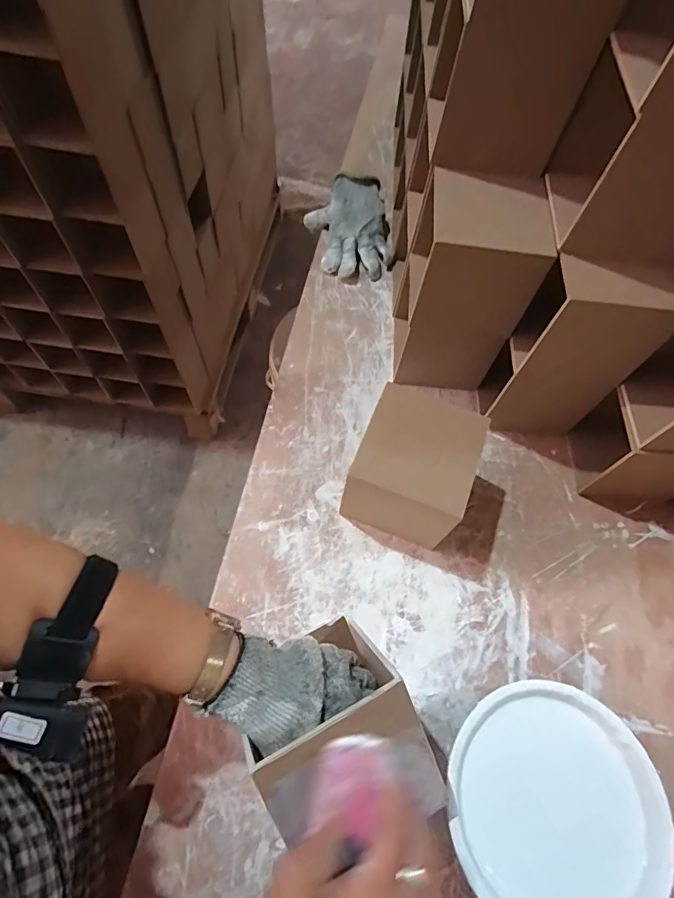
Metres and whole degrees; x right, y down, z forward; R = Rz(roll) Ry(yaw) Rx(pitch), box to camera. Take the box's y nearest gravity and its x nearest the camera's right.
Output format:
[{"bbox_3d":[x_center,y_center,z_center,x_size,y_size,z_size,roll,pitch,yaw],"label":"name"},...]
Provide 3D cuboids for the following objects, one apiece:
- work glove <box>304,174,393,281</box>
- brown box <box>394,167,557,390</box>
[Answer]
[{"bbox_3d":[0.022,-0.324,0.696,0.120,0.040,0.173,-12,63,-10],"label":"work glove"},{"bbox_3d":[0.135,-0.172,0.525,0.108,0.208,0.115,3,62,-1],"label":"brown box"}]

